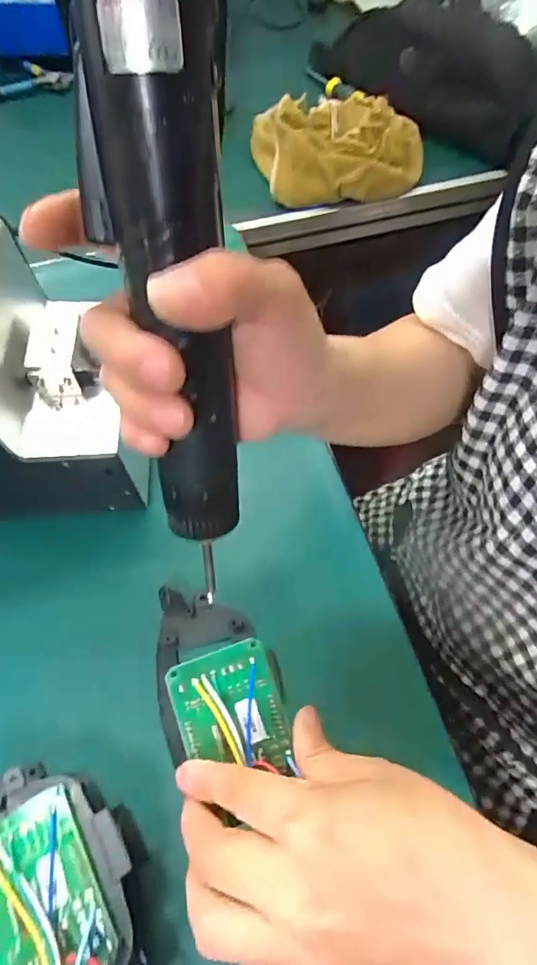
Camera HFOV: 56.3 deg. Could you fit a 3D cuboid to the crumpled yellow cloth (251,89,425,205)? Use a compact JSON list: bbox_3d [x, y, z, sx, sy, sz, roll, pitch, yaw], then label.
[{"bbox_3d":[0.072,-0.335,0.506,0.169,0.061,0.115,0,62,0],"label":"crumpled yellow cloth"}]

